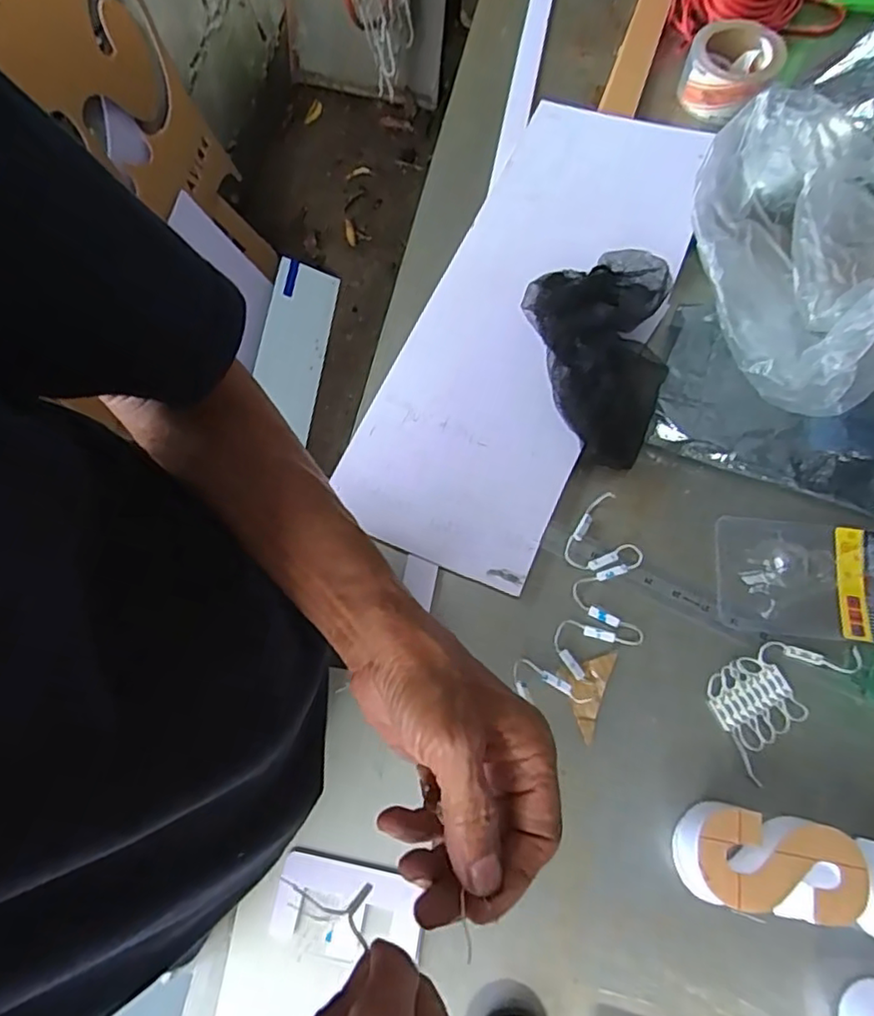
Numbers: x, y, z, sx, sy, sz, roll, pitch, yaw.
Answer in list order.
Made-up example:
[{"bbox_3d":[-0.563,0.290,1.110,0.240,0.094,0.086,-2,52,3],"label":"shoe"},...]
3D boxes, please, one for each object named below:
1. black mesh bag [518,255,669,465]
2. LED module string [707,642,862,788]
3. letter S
[{"bbox_3d":[0.147,-0.149,0.575,0.129,0.063,0.202,7,71,5],"label":"black mesh bag"},{"bbox_3d":[0.273,0.145,0.498,0.133,0.008,0.073,-43,74,-12],"label":"LED module string"},{"bbox_3d":[0.236,0.256,0.440,0.115,0.045,0.067,9,71,5],"label":"letter S"}]

